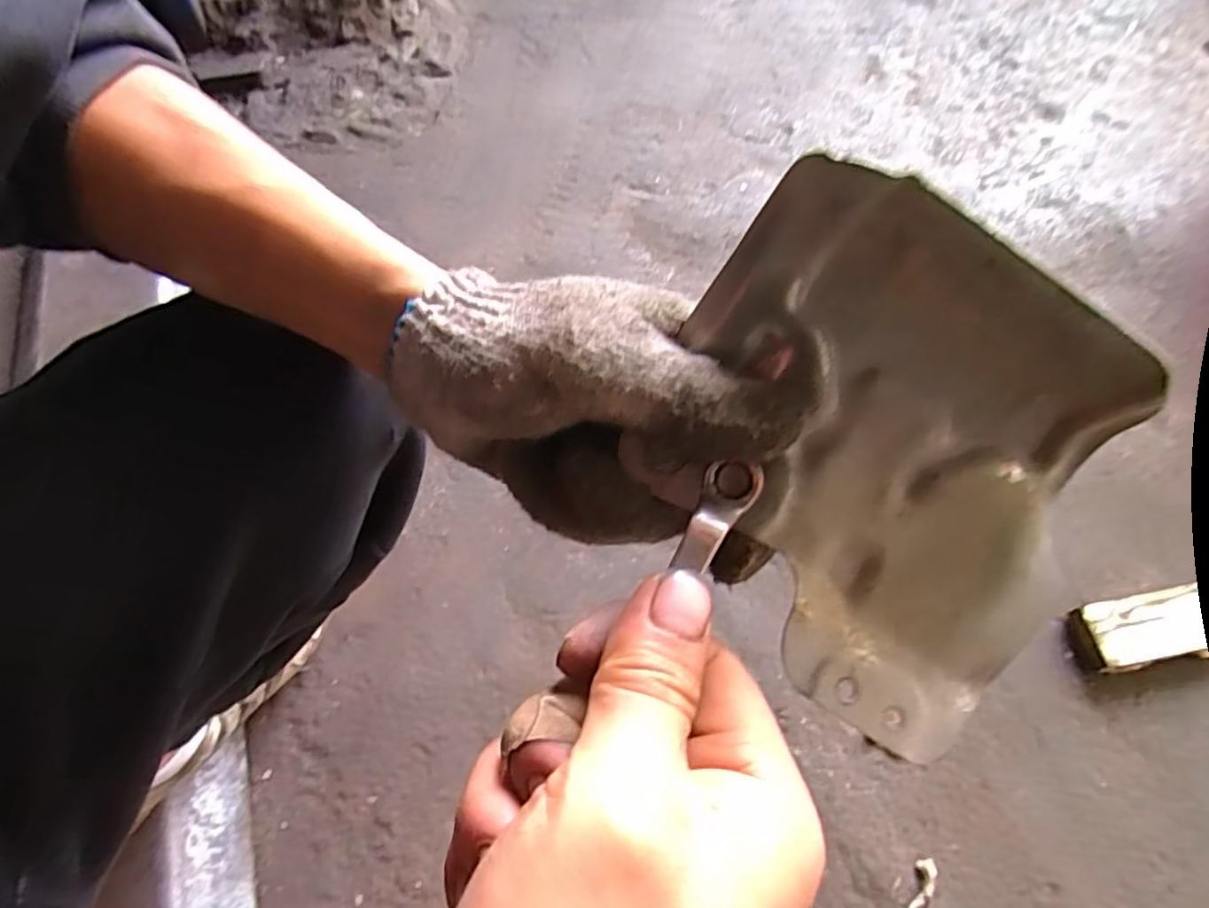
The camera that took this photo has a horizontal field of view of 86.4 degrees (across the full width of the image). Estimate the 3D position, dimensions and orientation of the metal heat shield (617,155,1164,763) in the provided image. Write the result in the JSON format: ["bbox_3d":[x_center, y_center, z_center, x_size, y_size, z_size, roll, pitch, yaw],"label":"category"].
[{"bbox_3d":[0.075,0.009,0.173,0.118,0.041,0.133,19,89,-4],"label":"metal heat shield"}]

